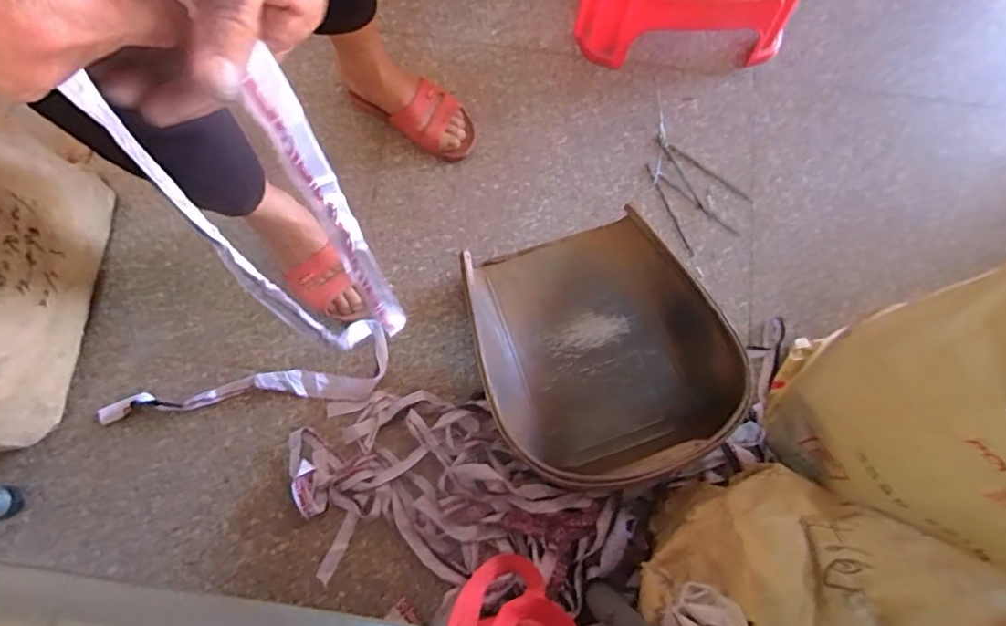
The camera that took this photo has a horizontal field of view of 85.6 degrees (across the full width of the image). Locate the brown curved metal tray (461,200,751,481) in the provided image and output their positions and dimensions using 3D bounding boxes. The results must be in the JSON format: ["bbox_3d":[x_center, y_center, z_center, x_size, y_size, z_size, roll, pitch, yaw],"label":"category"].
[{"bbox_3d":[0.131,0.040,0.755,0.329,0.115,0.354,-17,77,-6],"label":"brown curved metal tray"}]

